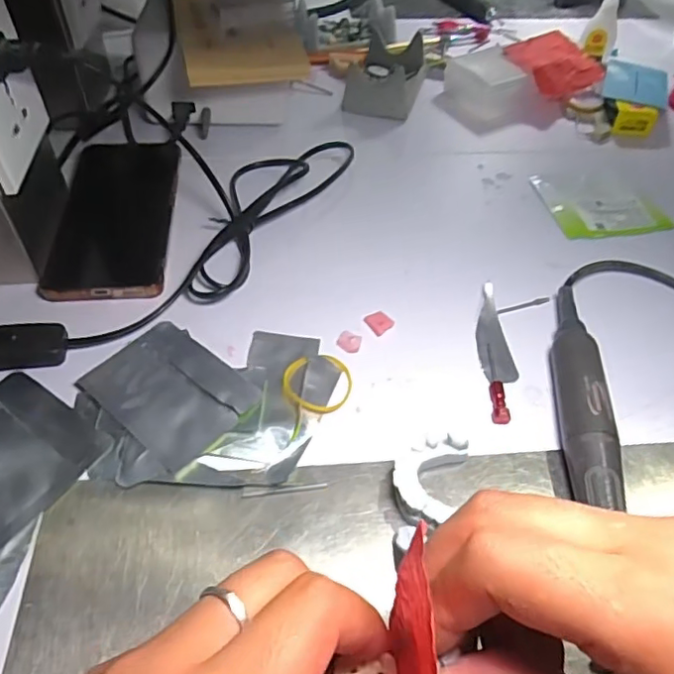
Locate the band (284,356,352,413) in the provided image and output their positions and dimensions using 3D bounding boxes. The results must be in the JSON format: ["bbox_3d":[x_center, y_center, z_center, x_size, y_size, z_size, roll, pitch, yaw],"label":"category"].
[{"bbox_3d":[-0.011,0.026,0.341,0.041,0.005,0.042,-2,50,-4],"label":"band"}]

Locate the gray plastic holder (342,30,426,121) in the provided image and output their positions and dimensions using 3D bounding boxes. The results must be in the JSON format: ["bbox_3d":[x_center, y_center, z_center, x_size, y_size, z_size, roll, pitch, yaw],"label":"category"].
[{"bbox_3d":[0.050,-0.262,0.572,0.062,0.040,0.102,13,51,9],"label":"gray plastic holder"}]

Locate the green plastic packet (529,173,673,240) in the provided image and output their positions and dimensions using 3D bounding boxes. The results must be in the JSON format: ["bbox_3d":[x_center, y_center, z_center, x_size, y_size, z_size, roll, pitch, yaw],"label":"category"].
[{"bbox_3d":[0.223,-0.115,0.492,0.090,0.005,0.084,-7,50,-8],"label":"green plastic packet"}]

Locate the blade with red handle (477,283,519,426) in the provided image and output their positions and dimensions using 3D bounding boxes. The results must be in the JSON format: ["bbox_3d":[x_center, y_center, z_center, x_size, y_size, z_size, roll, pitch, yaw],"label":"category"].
[{"bbox_3d":[0.100,0.008,0.359,0.021,0.009,0.103,1,50,-1],"label":"blade with red handle"}]

